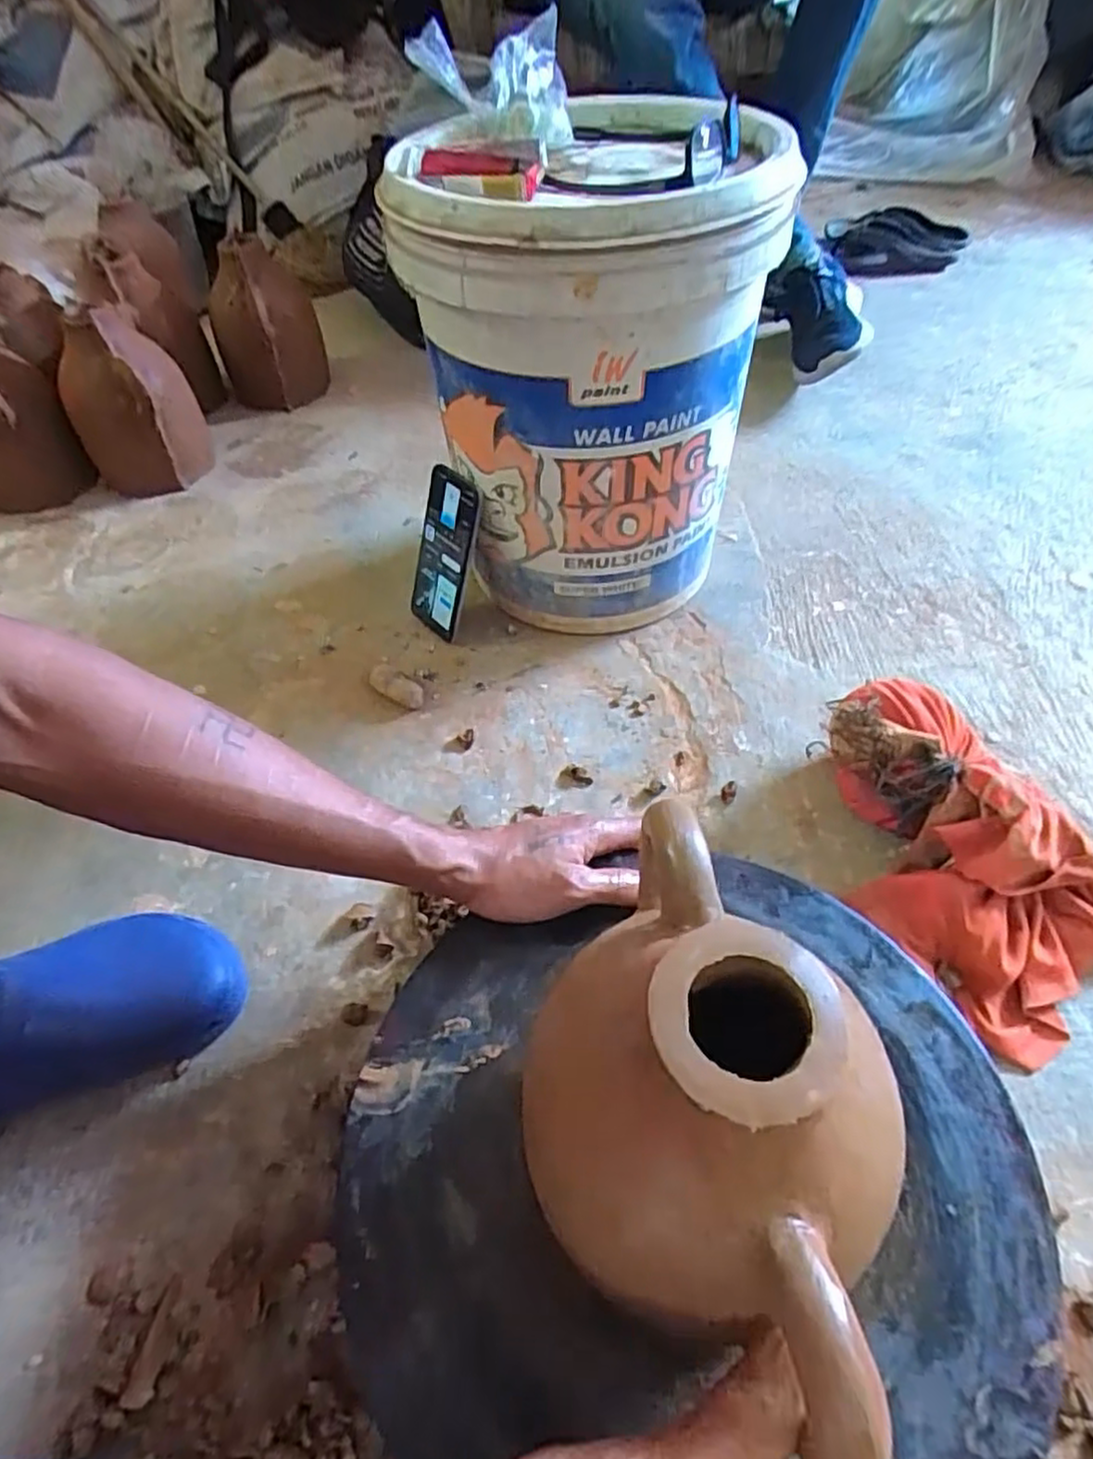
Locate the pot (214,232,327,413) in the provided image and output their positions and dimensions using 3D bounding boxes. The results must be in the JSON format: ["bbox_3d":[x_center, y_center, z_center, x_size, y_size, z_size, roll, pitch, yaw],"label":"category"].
[{"bbox_3d":[-0.409,-0.580,1.042,0.150,0.188,0.136,-19,53,-12],"label":"pot"}]

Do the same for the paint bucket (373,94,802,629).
[{"bbox_3d":[0.046,-0.321,0.682,0.295,0.370,0.296,12,53,13],"label":"paint bucket"}]

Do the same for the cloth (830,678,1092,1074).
[{"bbox_3d":[0.306,0.084,0.524,0.186,0.085,0.278,-28,55,-17],"label":"cloth"}]

